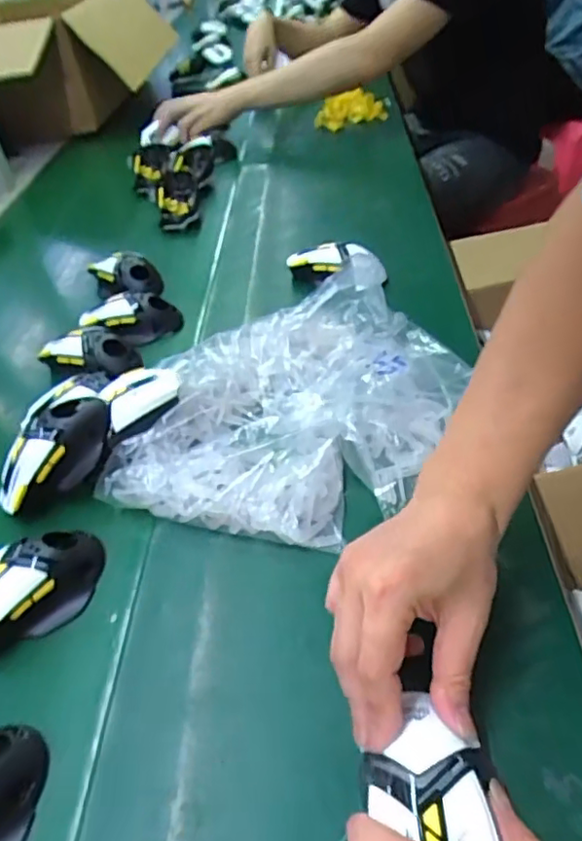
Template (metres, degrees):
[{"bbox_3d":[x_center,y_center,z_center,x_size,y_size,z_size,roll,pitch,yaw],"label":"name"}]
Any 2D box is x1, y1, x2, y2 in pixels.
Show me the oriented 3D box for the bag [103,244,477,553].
[{"bbox_3d":[0.004,-0.030,0.520,0.264,0.085,0.280,14,47,22],"label":"bag"}]

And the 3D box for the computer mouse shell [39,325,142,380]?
[{"bbox_3d":[-0.219,-0.078,0.660,0.103,0.041,0.070,10,46,19],"label":"computer mouse shell"}]

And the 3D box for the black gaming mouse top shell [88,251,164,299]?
[{"bbox_3d":[-0.220,-0.194,0.784,0.090,0.040,0.080,-16,43,-8],"label":"black gaming mouse top shell"}]

